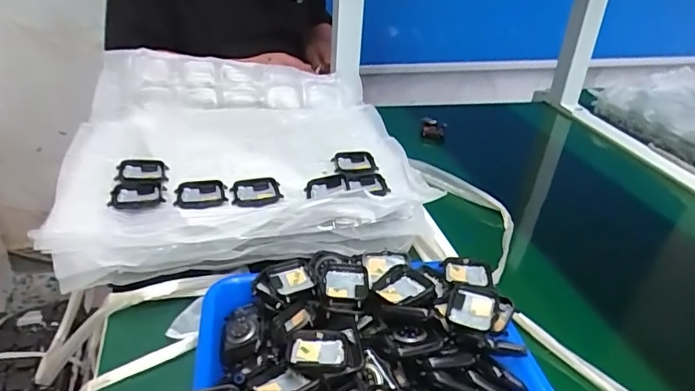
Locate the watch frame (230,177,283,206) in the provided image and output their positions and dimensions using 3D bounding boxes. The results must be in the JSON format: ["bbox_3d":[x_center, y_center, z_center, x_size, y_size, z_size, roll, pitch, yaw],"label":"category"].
[{"bbox_3d":[-0.089,-0.002,0.499,0.047,0.015,0.040,-5,31,-12],"label":"watch frame"}]

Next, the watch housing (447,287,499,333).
[{"bbox_3d":[0.100,0.090,0.406,0.037,0.012,0.045,13,32,17],"label":"watch housing"}]

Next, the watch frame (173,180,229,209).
[{"bbox_3d":[-0.142,-0.001,0.489,0.048,0.009,0.045,-7,32,-15],"label":"watch frame"}]

